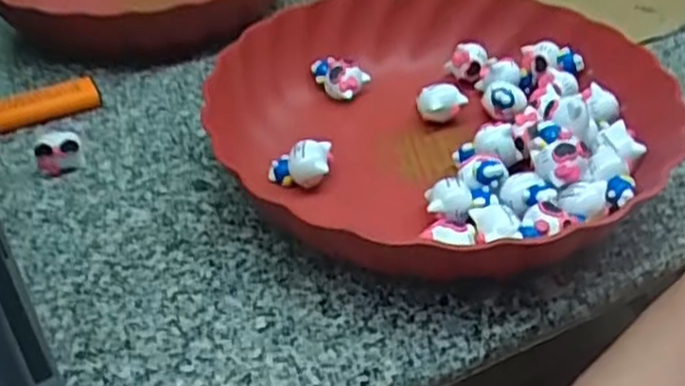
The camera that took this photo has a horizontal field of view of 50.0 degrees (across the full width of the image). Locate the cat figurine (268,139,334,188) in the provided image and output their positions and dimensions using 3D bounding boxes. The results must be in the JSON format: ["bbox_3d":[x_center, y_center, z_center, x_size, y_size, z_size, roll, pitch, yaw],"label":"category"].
[{"bbox_3d":[-0.022,-0.015,0.387,0.033,0.021,0.020,0,39,2],"label":"cat figurine"}]

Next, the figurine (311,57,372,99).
[{"bbox_3d":[-0.002,-0.070,0.446,0.031,0.023,0.015,14,41,17],"label":"figurine"}]

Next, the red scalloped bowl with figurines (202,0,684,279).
[{"bbox_3d":[0.047,-0.041,0.400,0.221,0.051,0.217,-22,43,-24],"label":"red scalloped bowl with figurines"}]

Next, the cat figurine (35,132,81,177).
[{"bbox_3d":[-0.159,-0.023,0.411,0.024,0.020,0.019,-19,42,-21],"label":"cat figurine"}]

